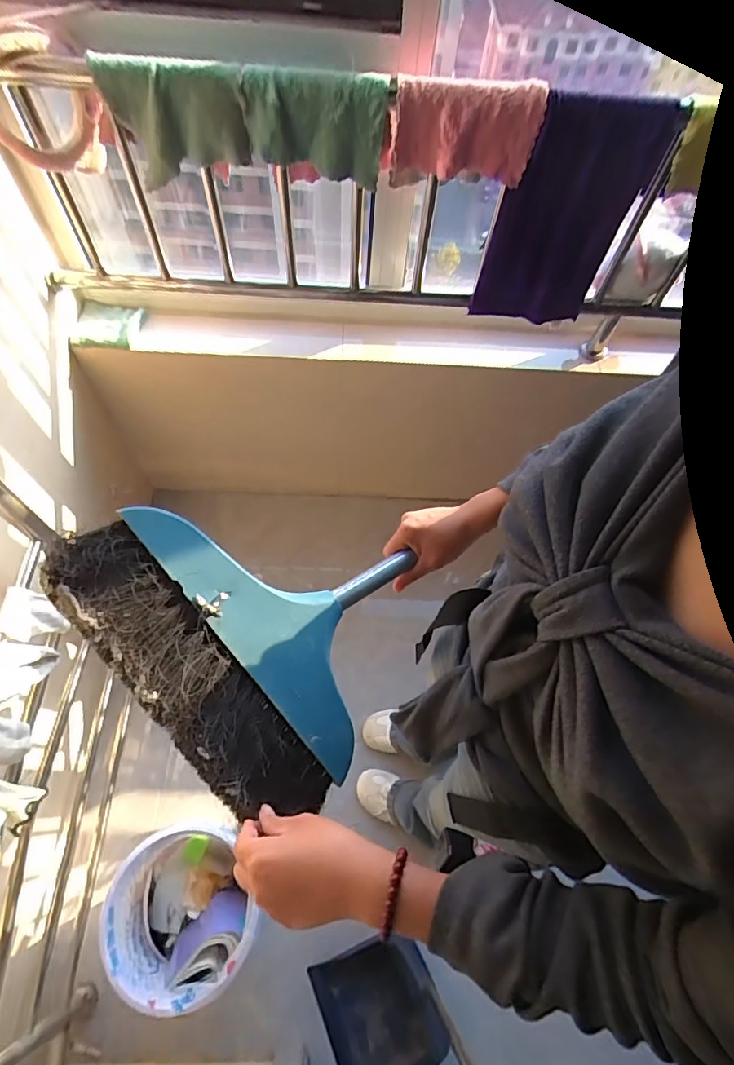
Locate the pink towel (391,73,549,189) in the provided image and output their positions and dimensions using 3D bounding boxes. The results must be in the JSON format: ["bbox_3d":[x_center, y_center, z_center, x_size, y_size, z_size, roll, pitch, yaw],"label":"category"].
[{"bbox_3d":[0.151,-0.604,0.763,0.211,0.122,0.042,7,62,0],"label":"pink towel"}]

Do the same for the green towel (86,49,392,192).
[{"bbox_3d":[-0.186,-0.642,0.785,0.423,0.141,0.070,4,62,-1],"label":"green towel"}]

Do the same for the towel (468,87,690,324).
[{"bbox_3d":[0.342,-0.543,0.888,0.232,0.367,0.024,-1,62,-4],"label":"towel"}]

